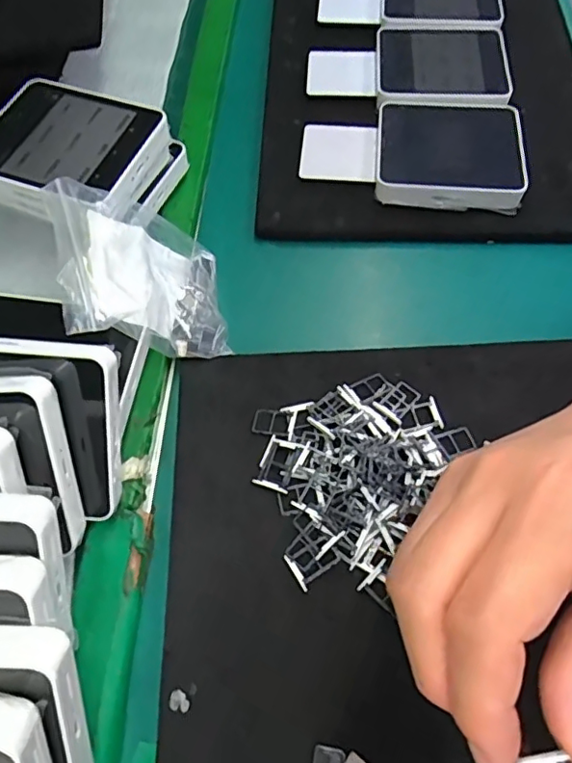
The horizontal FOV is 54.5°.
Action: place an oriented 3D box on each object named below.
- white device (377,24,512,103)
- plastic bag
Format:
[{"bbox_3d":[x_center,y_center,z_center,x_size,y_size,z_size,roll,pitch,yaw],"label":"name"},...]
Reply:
[{"bbox_3d":[0.120,-0.243,0.425,0.097,0.012,0.089,7,63,0],"label":"white device"},{"bbox_3d":[-0.078,-0.058,0.309,0.021,0.107,0.085,-24,69,30],"label":"plastic bag"}]

